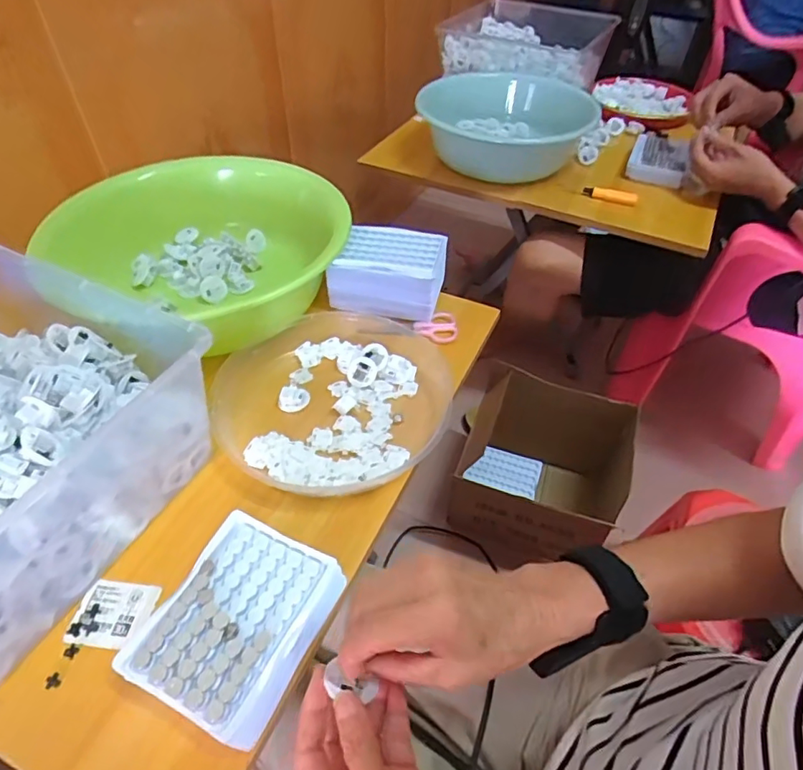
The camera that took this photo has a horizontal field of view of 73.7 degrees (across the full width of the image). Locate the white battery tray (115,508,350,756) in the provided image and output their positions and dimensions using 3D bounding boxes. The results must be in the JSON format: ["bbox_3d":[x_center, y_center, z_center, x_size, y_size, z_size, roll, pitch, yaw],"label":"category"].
[{"bbox_3d":[-0.117,0.173,0.392,0.104,0.043,0.130,21,50,16],"label":"white battery tray"}]

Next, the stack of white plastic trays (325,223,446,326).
[{"bbox_3d":[-0.014,-0.139,0.663,0.133,0.070,0.093,9,48,5],"label":"stack of white plastic trays"}]

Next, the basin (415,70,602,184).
[{"bbox_3d":[0.186,-0.468,0.959,0.302,0.095,0.308,14,48,10],"label":"basin"}]

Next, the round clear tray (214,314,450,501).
[{"bbox_3d":[-0.065,0.017,0.556,0.242,0.045,0.229,1,47,-2],"label":"round clear tray"}]

